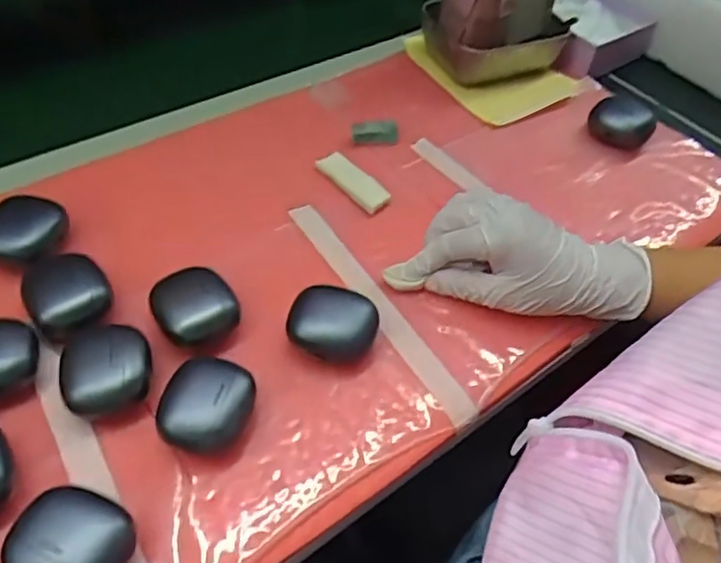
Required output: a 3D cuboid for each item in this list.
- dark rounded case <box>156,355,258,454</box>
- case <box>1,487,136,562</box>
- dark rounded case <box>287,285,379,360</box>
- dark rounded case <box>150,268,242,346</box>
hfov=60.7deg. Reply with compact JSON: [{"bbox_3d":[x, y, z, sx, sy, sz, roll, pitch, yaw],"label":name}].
[{"bbox_3d":[-0.088,0.072,0.353,0.048,0.026,0.050,8,49,1],"label":"dark rounded case"},{"bbox_3d":[-0.141,0.129,0.300,0.054,0.027,0.048,16,49,8],"label":"case"},{"bbox_3d":[-0.019,0.029,0.396,0.054,0.028,0.041,18,50,10],"label":"dark rounded case"},{"bbox_3d":[-0.108,0.017,0.397,0.047,0.021,0.055,-34,60,-30],"label":"dark rounded case"}]

